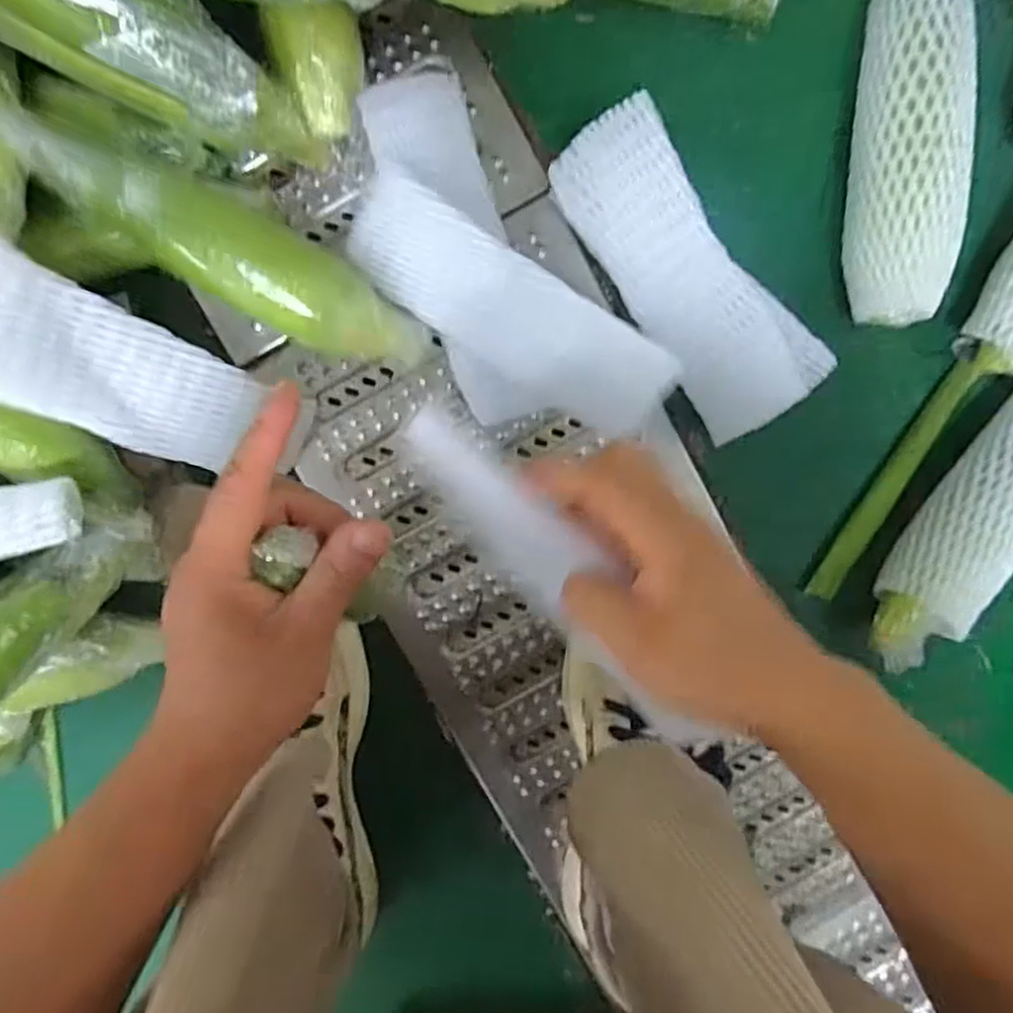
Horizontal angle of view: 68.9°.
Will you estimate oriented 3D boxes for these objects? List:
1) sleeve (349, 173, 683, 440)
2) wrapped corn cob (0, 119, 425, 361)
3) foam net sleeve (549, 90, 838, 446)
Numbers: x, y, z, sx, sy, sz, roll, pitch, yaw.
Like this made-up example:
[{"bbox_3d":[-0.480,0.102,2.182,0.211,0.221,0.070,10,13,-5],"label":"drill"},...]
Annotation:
[{"bbox_3d":[-0.003,-0.116,0.444,0.212,0.020,0.075,35,133,5],"label":"sleeve"},{"bbox_3d":[-0.155,-0.144,0.428,0.235,0.054,0.067,30,92,-8],"label":"wrapped corn cob"},{"bbox_3d":[0.119,-0.146,0.460,0.087,0.032,0.208,-36,98,-1],"label":"foam net sleeve"}]

